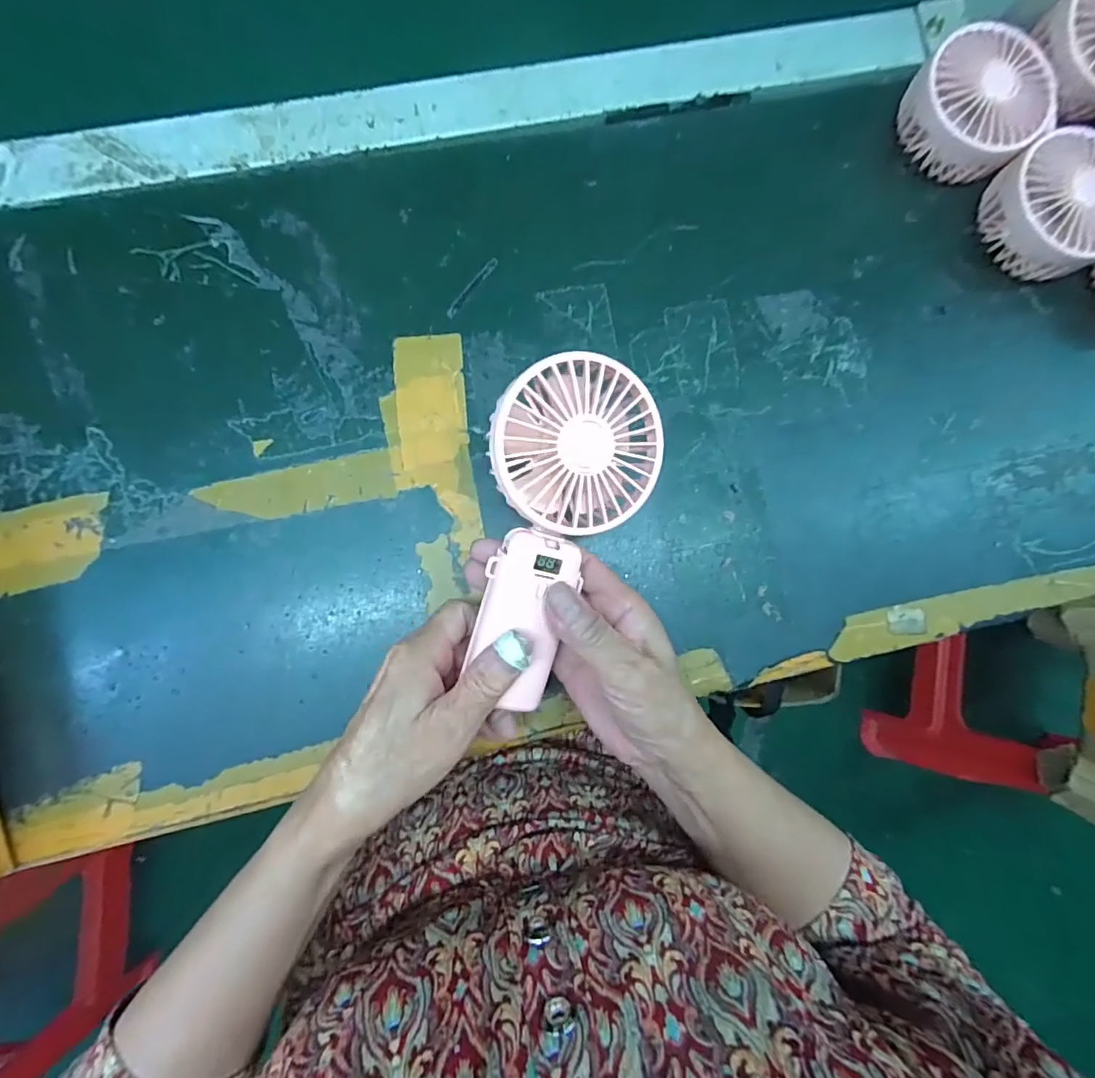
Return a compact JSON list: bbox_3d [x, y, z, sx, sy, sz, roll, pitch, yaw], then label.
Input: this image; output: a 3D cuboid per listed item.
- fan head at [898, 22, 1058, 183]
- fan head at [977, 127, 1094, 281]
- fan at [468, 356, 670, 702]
[{"bbox_3d":[0.288,-0.291,0.369,0.084,0.043,0.077,0,86,-4],"label":"fan head"},{"bbox_3d":[0.341,-0.221,0.368,0.084,0.044,0.084,-33,89,-6],"label":"fan head"},{"bbox_3d":[0.003,-0.002,0.272,0.080,0.026,0.172,15,98,-3],"label":"fan"}]

